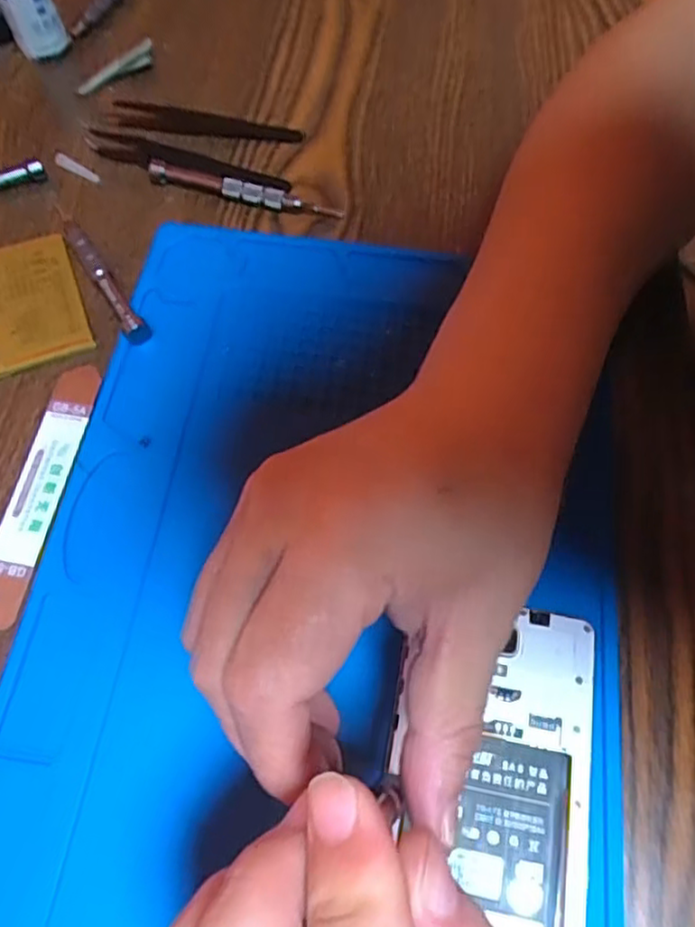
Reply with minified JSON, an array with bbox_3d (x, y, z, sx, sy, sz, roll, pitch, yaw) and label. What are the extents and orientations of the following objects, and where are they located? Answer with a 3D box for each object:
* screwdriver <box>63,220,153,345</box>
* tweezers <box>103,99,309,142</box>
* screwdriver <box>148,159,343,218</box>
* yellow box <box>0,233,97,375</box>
[{"bbox_3d":[-0.122,-0.094,0.323,0.011,0.011,0.091,-31,69,-13],"label":"screwdriver"},{"bbox_3d":[-0.081,-0.192,0.368,0.108,0.008,0.012,9,66,4],"label":"tweezers"},{"bbox_3d":[-0.055,-0.143,0.348,0.108,0.012,0.010,18,67,8],"label":"screwdriver"},{"bbox_3d":[-0.159,-0.079,0.319,0.056,0.004,0.076,-20,67,-9],"label":"yellow box"}]

